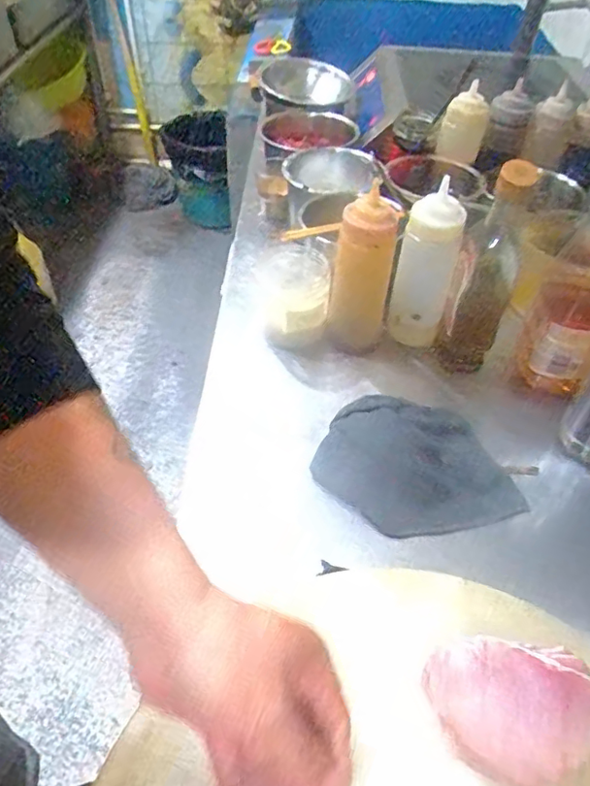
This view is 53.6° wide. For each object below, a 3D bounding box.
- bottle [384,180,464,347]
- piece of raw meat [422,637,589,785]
[{"bbox_3d":[0.141,-0.134,0.639,0.064,0.160,0.055,11,46,9],"label":"bottle"},{"bbox_3d":[0.136,0.198,0.364,0.105,0.072,0.078,4,46,2],"label":"piece of raw meat"}]

